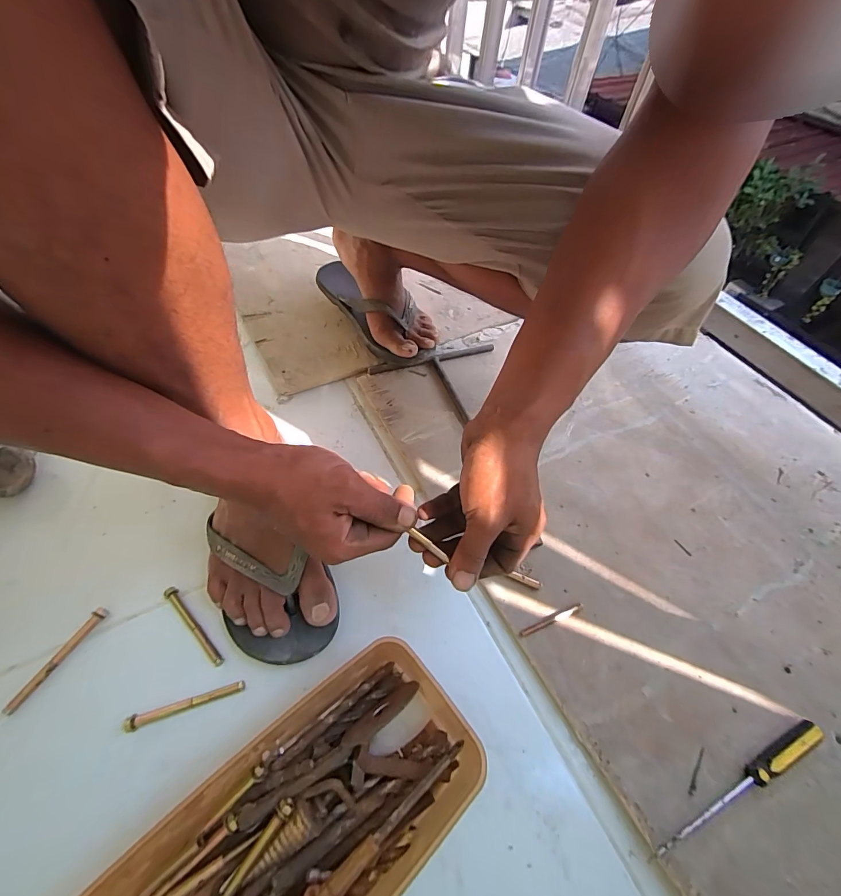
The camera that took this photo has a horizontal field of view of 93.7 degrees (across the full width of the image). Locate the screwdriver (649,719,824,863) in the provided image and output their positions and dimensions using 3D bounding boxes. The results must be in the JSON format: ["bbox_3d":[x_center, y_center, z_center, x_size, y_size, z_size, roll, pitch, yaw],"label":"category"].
[{"bbox_3d":[0.254,0.268,0.314,0.182,0.016,0.015,-18,58,-16],"label":"screwdriver"}]

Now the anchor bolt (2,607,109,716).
[{"bbox_3d":[-0.316,0.182,0.343,0.012,0.011,0.090,26,57,13],"label":"anchor bolt"}]

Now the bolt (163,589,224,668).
[{"bbox_3d":[-0.210,0.165,0.367,0.090,0.012,0.011,37,60,20],"label":"bolt"}]

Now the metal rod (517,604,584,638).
[{"bbox_3d":[0.128,0.170,0.386,0.070,0.009,0.008,-18,58,-16],"label":"metal rod"}]

